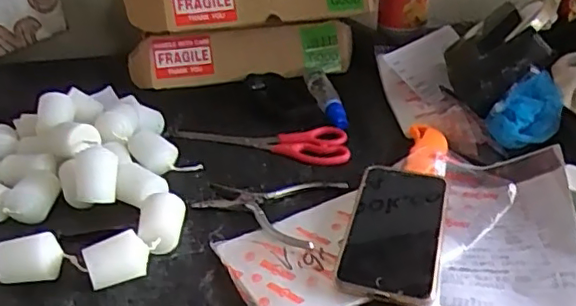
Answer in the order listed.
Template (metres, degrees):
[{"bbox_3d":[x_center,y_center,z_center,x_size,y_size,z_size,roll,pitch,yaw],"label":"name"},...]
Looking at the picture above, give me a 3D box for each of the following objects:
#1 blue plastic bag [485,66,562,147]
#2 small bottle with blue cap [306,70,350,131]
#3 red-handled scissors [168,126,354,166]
[{"bbox_3d":[0.252,-0.041,0.633,0.092,0.023,0.063,-45,65,-3],"label":"blue plastic bag"},{"bbox_3d":[0.044,-0.069,0.735,0.030,0.035,0.106,-7,30,-10],"label":"small bottle with blue cap"},{"bbox_3d":[-0.027,-0.020,0.675,0.201,0.013,0.059,10,32,19],"label":"red-handled scissors"}]

